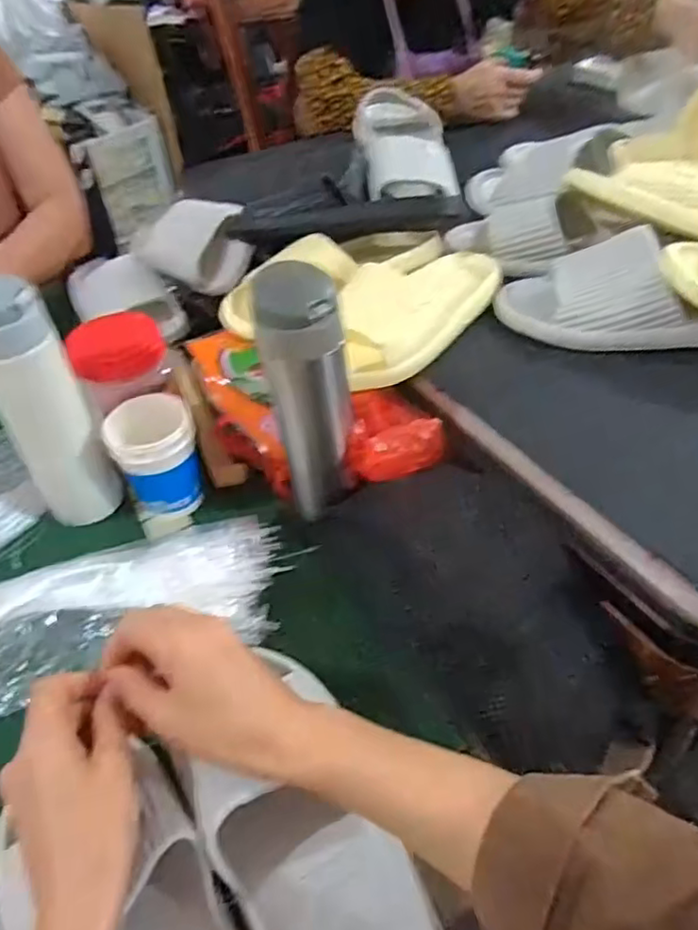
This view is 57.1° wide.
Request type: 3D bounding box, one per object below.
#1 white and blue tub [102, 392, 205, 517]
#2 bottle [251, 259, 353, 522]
[{"bbox_3d":[-0.169,-0.005,0.582,0.071,0.092,0.075,-3,43,3],"label":"white and blue tub"},{"bbox_3d":[-0.030,-0.048,0.505,0.064,0.208,0.057,-10,43,-4],"label":"bottle"}]

